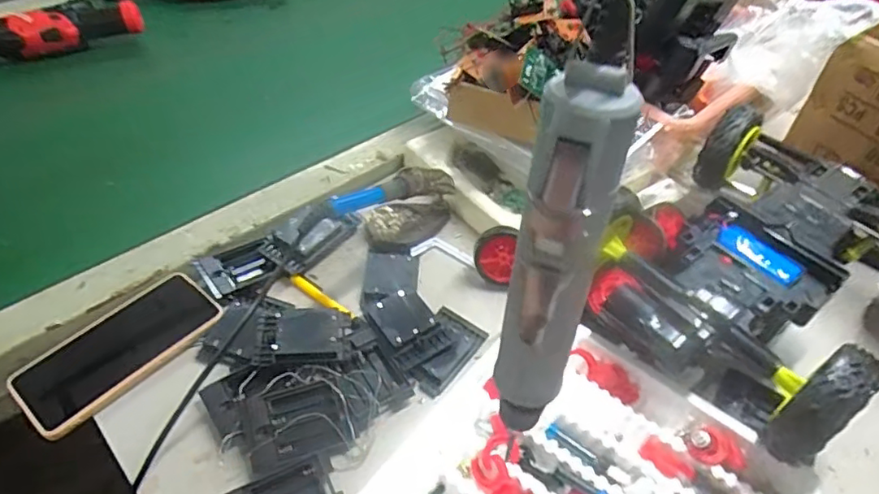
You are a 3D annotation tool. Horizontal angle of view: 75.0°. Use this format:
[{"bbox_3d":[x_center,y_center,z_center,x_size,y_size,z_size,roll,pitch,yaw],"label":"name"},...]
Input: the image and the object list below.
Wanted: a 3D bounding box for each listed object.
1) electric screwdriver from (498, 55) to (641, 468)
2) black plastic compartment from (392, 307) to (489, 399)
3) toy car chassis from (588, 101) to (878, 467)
[{"bbox_3d":[0.043,0.019,0.242,0.041,0.190,0.036,16,48,11],"label":"electric screwdriver"},{"bbox_3d":[0.002,0.088,0.513,0.053,0.016,0.083,30,52,22],"label":"black plastic compartment"},{"bbox_3d":[0.300,0.002,0.520,0.344,0.094,0.236,-29,55,-27],"label":"toy car chassis"}]

